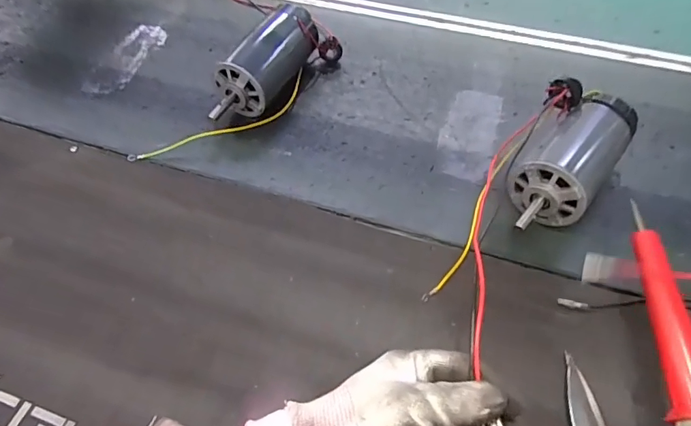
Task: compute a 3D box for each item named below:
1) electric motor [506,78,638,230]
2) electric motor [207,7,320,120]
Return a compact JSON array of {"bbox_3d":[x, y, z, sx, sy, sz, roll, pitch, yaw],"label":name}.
[{"bbox_3d":[0.237,-0.052,0.498,0.096,0.087,0.194,28,59,20],"label":"electric motor"},{"bbox_3d":[-0.109,-0.193,0.613,0.074,0.079,0.205,23,57,17],"label":"electric motor"}]

